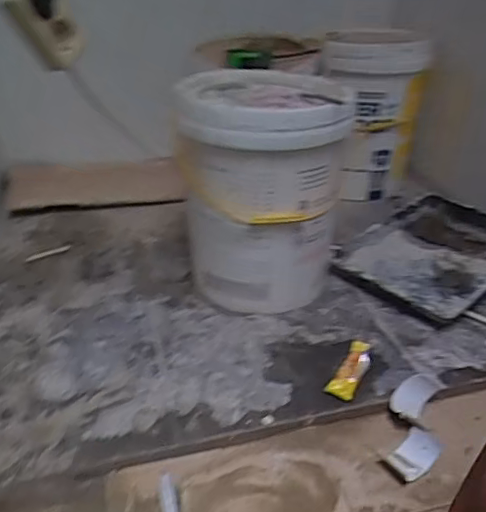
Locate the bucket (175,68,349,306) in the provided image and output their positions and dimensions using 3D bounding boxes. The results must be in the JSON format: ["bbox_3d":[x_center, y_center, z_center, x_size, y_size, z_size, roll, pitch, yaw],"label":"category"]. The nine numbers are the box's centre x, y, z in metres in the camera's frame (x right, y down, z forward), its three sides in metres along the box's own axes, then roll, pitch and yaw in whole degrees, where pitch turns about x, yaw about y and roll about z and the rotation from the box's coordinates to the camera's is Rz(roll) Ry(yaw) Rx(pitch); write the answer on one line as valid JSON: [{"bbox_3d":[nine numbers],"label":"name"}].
[{"bbox_3d":[0.029,-0.116,1.044,0.265,0.394,0.280,1,32,0],"label":"bucket"}]

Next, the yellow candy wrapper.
[{"bbox_3d":[0.176,0.183,0.905,0.042,0.024,0.132,18,36,25],"label":"yellow candy wrapper"}]

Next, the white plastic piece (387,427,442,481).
[{"bbox_3d":[0.246,0.277,0.791,0.047,0.018,0.076,28,41,36],"label":"white plastic piece"}]

